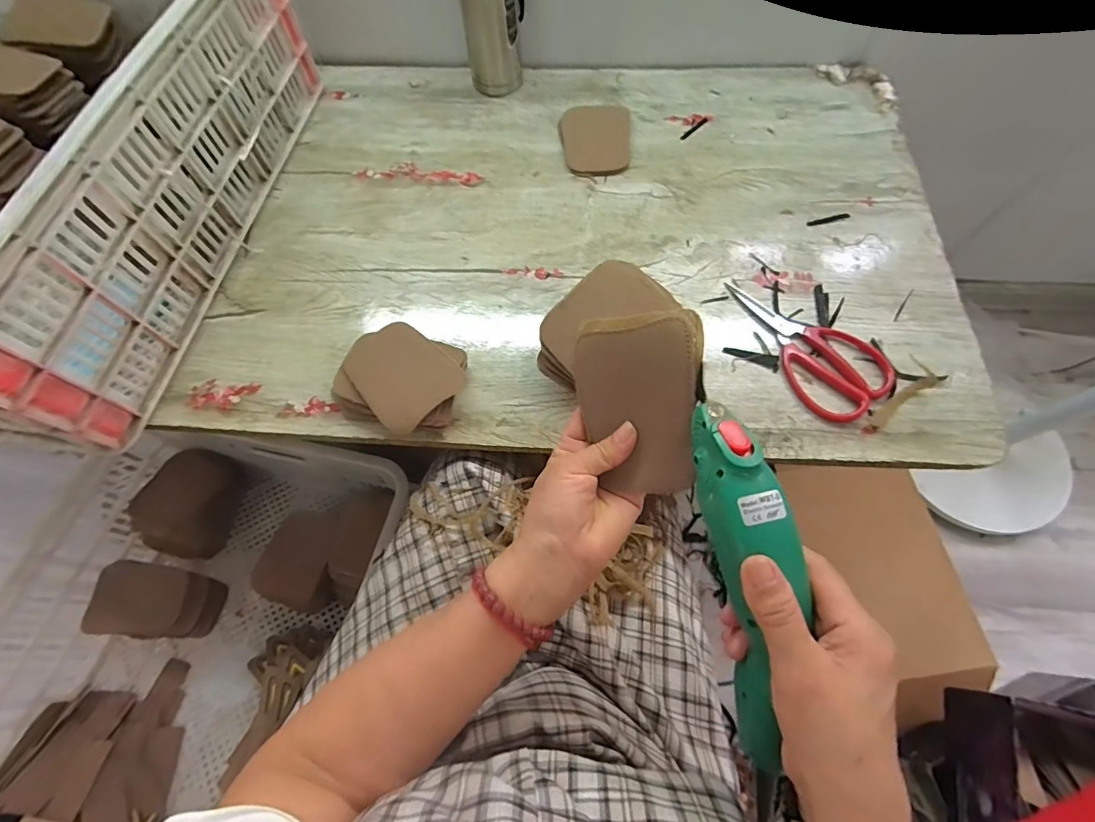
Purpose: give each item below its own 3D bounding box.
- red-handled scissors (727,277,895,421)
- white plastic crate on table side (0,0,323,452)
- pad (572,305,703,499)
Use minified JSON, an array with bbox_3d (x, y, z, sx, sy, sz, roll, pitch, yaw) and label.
[{"bbox_3d":[0.278,-0.078,0.494,0.099,0.013,0.187,-20,67,-8],"label":"red-handled scissors"},{"bbox_3d":[-0.584,-0.296,0.515,0.455,0.186,0.623,7,66,4],"label":"white plastic crate on table side"},{"bbox_3d":[0.063,-0.004,0.326,0.090,0.009,0.121,0,96,36],"label":"pad"}]

